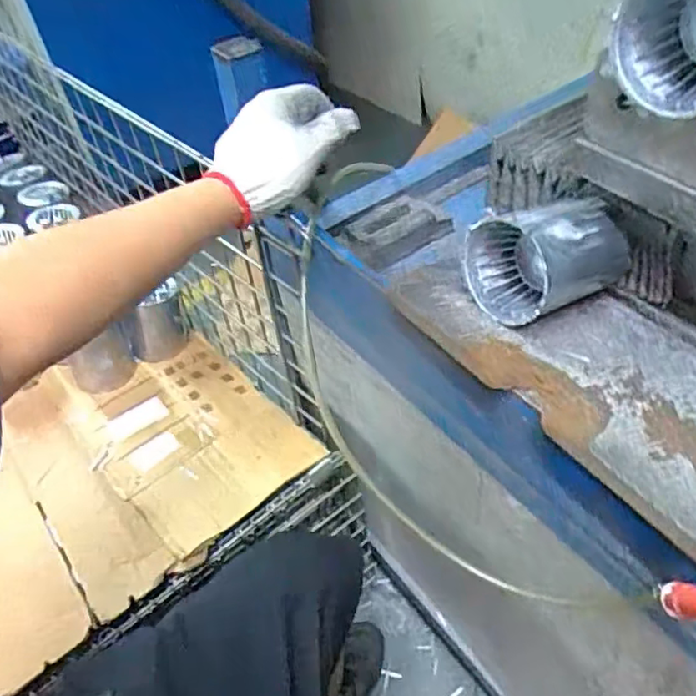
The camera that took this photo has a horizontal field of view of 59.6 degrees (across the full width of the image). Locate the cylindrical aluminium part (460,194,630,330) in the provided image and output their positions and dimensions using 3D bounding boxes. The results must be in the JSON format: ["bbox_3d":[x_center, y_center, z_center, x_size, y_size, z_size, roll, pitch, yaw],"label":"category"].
[{"bbox_3d":[0.180,-0.081,0.542,0.126,0.095,0.090,-18,65,-30],"label":"cylindrical aluminium part"}]

